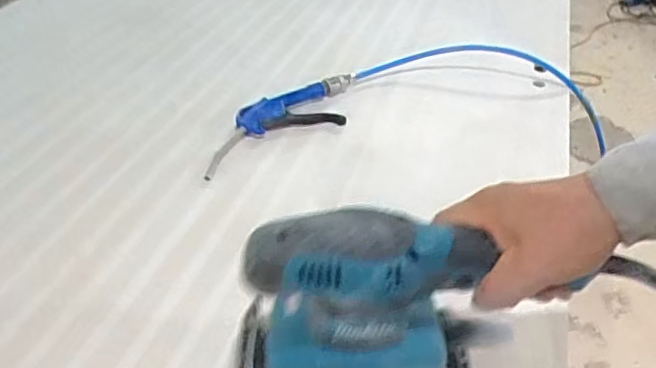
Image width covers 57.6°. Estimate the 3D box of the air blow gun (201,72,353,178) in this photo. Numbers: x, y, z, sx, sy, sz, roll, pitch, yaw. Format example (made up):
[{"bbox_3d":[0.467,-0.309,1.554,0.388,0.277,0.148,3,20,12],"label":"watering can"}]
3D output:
[{"bbox_3d":[-0.053,-0.080,0.755,0.277,0.036,0.090,-30,49,-35],"label":"air blow gun"}]

